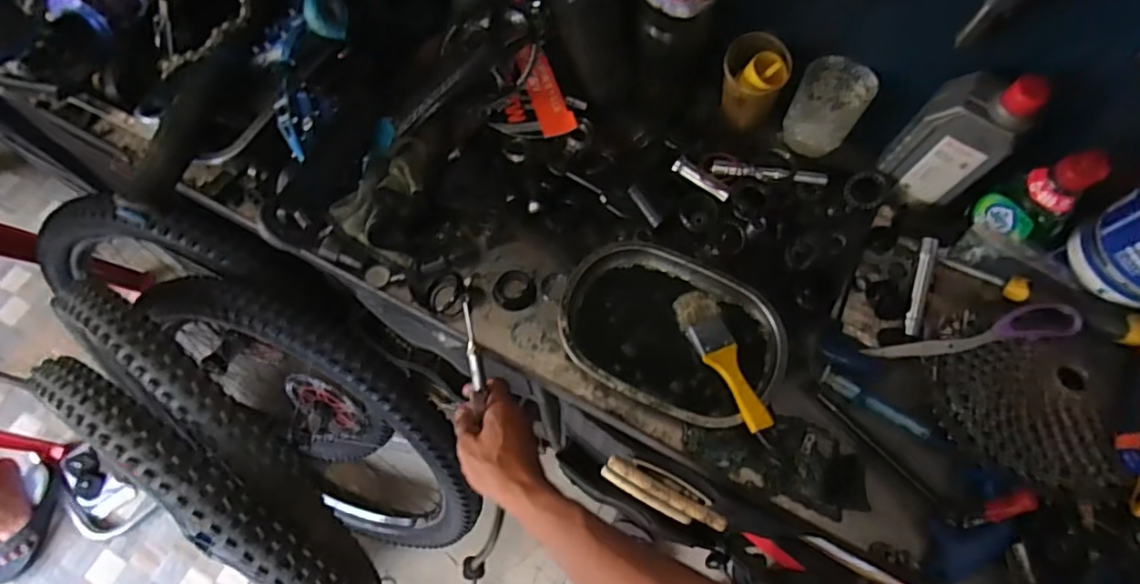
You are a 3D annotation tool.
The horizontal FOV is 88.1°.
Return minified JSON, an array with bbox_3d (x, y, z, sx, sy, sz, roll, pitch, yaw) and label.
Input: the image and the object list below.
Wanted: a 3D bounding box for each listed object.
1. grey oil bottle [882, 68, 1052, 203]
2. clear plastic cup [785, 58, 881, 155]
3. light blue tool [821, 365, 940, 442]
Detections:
[{"bbox_3d":[0.371,-0.144,0.576,0.080,0.174,0.044,39,73,15],"label":"grey oil bottle"},{"bbox_3d":[0.276,-0.199,0.638,0.070,0.079,0.069,0,68,0],"label":"clear plastic cup"},{"bbox_3d":[0.296,0.111,0.568,0.113,0.012,0.016,32,71,12],"label":"light blue tool"}]

